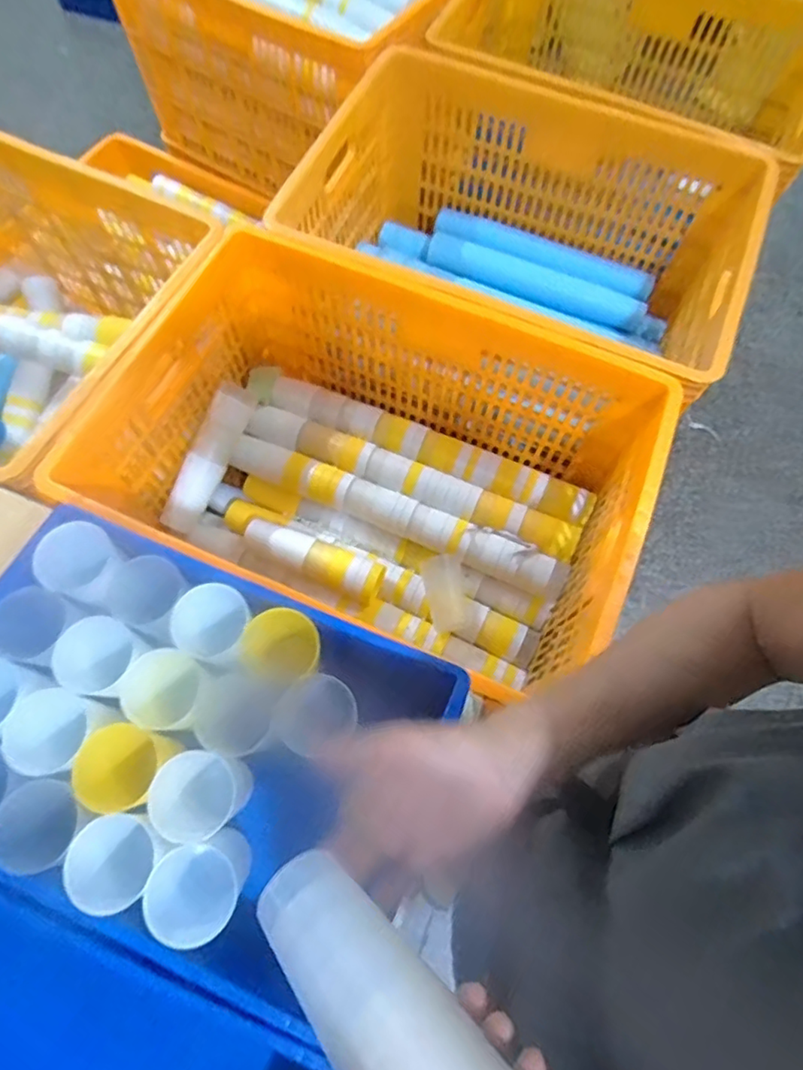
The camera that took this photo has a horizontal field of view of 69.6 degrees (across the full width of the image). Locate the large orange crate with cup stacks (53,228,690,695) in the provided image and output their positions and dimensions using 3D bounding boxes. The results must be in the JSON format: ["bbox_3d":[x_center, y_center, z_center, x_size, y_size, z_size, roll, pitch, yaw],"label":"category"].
[{"bbox_3d":[-0.026,-0.090,0.817,0.653,0.278,0.430,20,69,6],"label":"large orange crate with cup stacks"}]

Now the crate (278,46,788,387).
[{"bbox_3d":[0.194,-0.462,0.949,0.682,0.282,0.485,22,69,7],"label":"crate"}]

